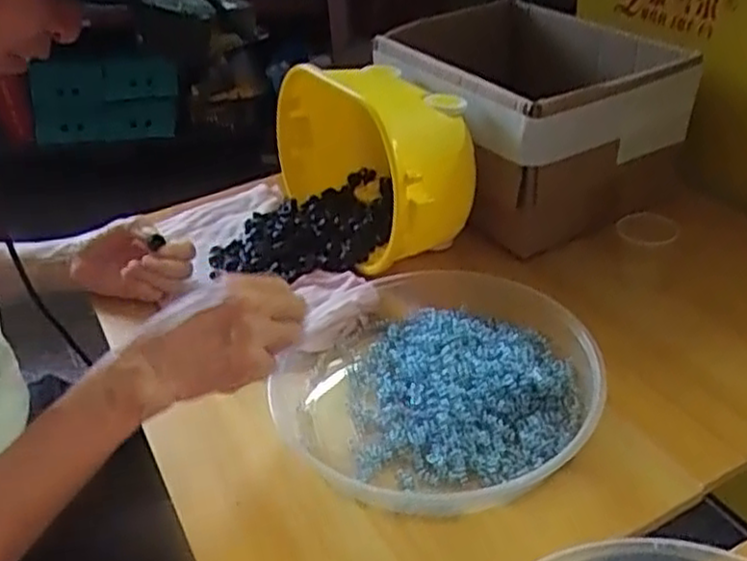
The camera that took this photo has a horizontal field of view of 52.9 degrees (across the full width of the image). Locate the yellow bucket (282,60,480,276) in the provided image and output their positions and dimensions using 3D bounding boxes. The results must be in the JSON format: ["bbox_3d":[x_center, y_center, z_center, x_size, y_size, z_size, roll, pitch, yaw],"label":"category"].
[{"bbox_3d":[0.007,-0.125,0.743,0.131,0.126,0.243,-23,39,-23],"label":"yellow bucket"}]

